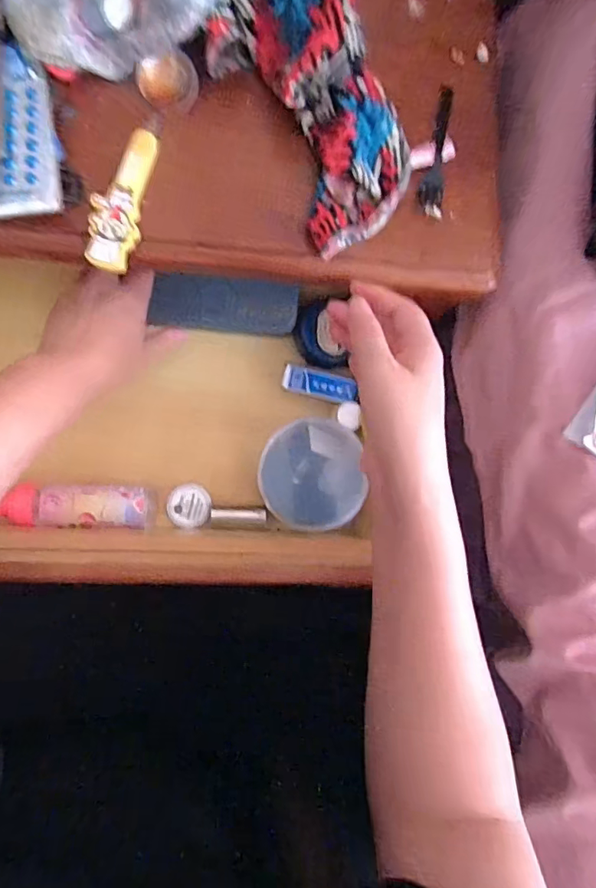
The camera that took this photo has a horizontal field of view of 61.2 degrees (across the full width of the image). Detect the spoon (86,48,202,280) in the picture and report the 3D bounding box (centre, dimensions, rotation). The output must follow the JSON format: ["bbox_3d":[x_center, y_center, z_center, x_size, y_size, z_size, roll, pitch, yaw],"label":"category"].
[{"bbox_3d":[-0.106,-0.188,0.335,0.036,0.018,0.151,18,82,-7],"label":"spoon"}]

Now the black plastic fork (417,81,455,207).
[{"bbox_3d":[0.102,-0.221,0.370,0.018,0.008,0.100,10,83,-8],"label":"black plastic fork"}]

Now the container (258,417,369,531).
[{"bbox_3d":[0.013,0.027,0.459,0.094,0.027,0.099,1,85,-8],"label":"container"}]

